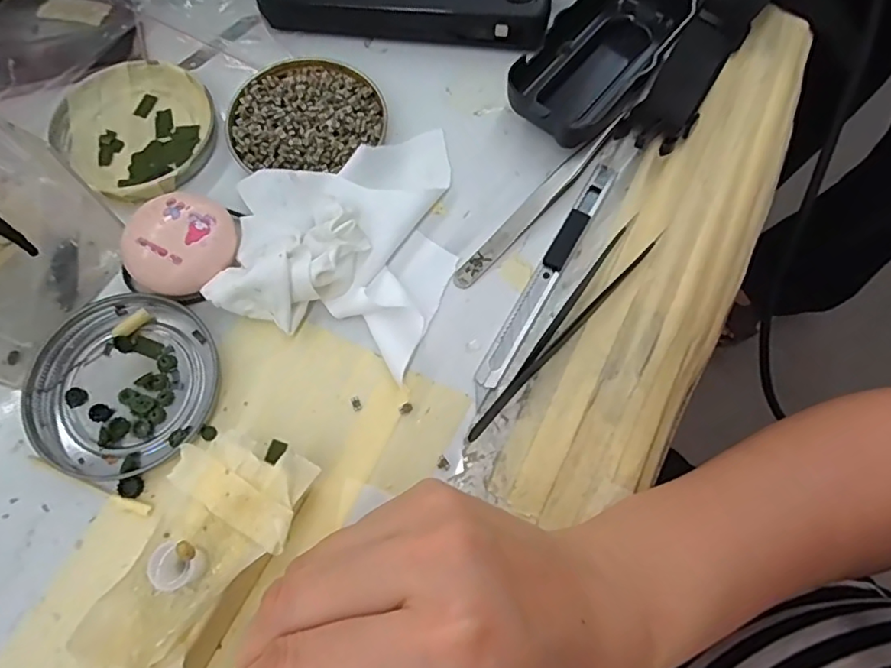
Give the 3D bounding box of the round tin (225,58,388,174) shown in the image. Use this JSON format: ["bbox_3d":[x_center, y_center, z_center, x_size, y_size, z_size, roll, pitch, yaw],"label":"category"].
[{"bbox_3d":[-0.071,-0.113,0.286,0.078,0.011,0.067,-5,71,-2],"label":"round tin"}]

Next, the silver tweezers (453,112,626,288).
[{"bbox_3d":[0.046,-0.066,0.271,0.010,0.011,0.116,41,75,13],"label":"silver tweezers"}]

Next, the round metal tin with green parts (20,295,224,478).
[{"bbox_3d":[-0.142,0.021,0.243,0.077,0.009,0.077,0,70,0],"label":"round metal tin with green parts"}]

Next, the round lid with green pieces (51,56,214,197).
[{"bbox_3d":[-0.156,-0.106,0.286,0.081,0.011,0.074,0,70,0],"label":"round lid with green pieces"}]

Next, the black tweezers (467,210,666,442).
[{"bbox_3d":[0.052,-0.005,0.252,0.016,0.010,0.127,41,75,13],"label":"black tweezers"}]

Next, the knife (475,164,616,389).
[{"bbox_3d":[0.048,-0.030,0.260,0.011,0.006,0.124,30,73,10],"label":"knife"}]

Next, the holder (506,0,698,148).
[{"bbox_3d":[0.076,-0.146,0.291,0.055,0.024,0.111,36,74,12],"label":"holder"}]

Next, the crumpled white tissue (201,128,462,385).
[{"bbox_3d":[-0.043,-0.054,0.259,0.101,0.026,0.120,22,72,7],"label":"crumpled white tissue"}]

